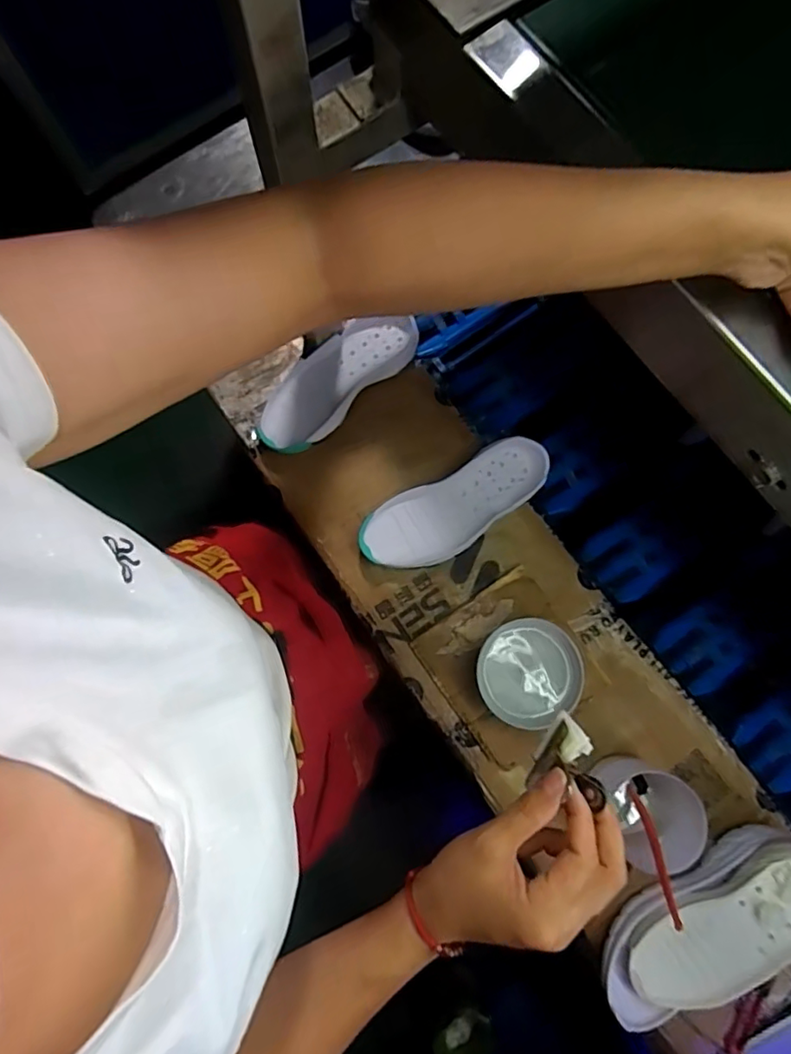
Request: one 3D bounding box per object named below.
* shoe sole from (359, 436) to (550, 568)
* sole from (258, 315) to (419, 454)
[{"bbox_3d":[0.071,-0.021,0.672,0.236,0.041,0.093,-29,81,-6],"label":"shoe sole"},{"bbox_3d":[-0.075,-0.183,0.713,0.227,0.034,0.095,-40,82,-8],"label":"sole"}]

